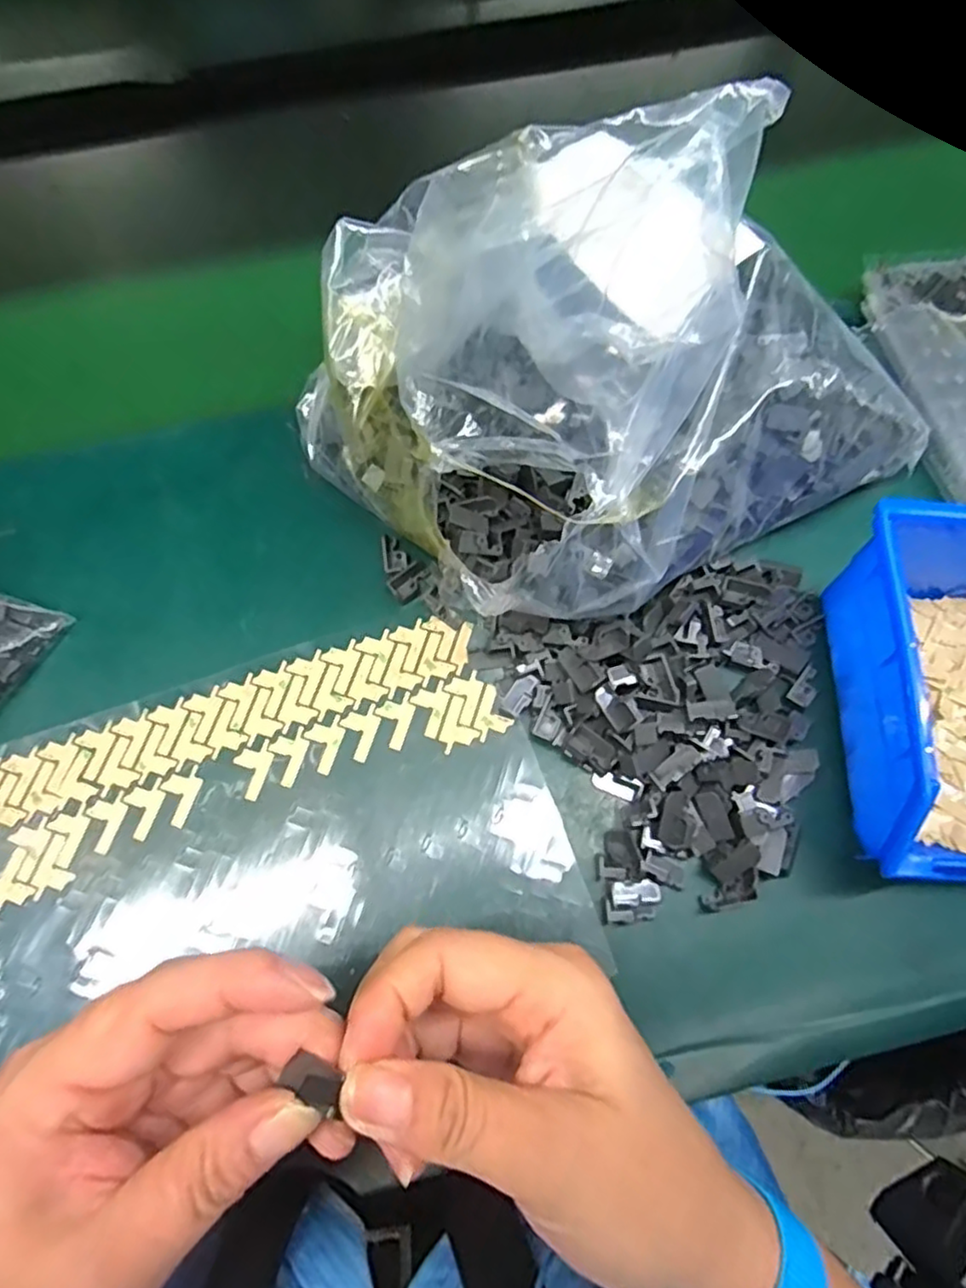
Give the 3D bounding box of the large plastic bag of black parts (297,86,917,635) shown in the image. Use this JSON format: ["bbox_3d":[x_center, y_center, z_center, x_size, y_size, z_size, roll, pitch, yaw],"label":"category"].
[{"bbox_3d":[0.057,-0.119,0.284,0.268,0.134,0.173,-22,71,-6],"label":"large plastic bag of black parts"}]

